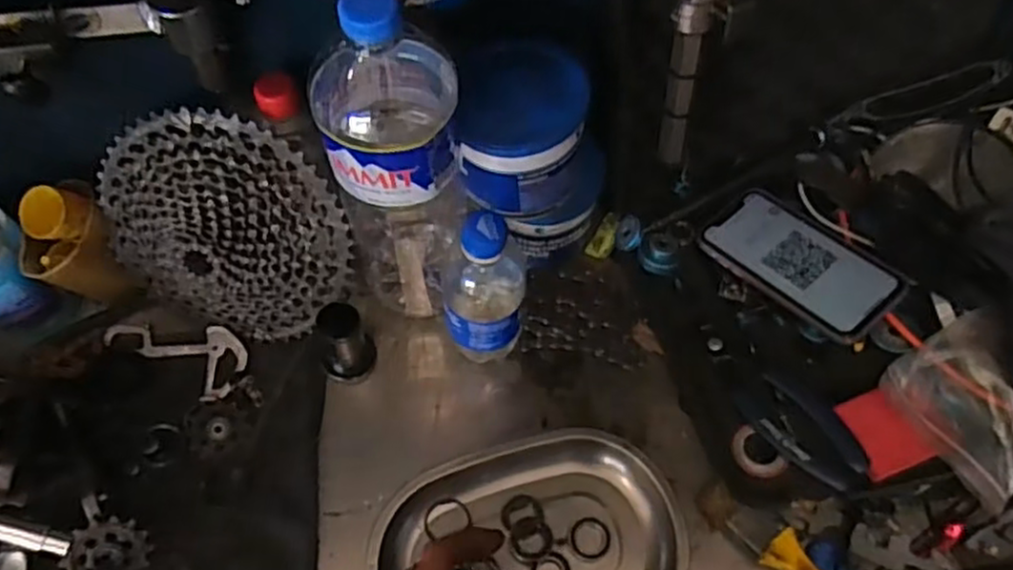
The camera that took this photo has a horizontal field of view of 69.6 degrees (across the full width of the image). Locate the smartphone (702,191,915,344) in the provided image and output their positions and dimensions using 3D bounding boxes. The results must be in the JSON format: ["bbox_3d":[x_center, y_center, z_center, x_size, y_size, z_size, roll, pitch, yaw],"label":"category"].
[{"bbox_3d":[0.232,-0.019,0.583,0.079,0.011,0.149,-37,56,-12],"label":"smartphone"}]

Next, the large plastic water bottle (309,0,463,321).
[{"bbox_3d":[-0.074,-0.078,0.516,0.091,0.314,0.106,-16,62,-9],"label":"large plastic water bottle"}]

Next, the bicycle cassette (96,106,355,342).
[{"bbox_3d":[-0.216,-0.034,0.543,0.193,0.179,0.047,26,30,-8],"label":"bicycle cassette"}]

